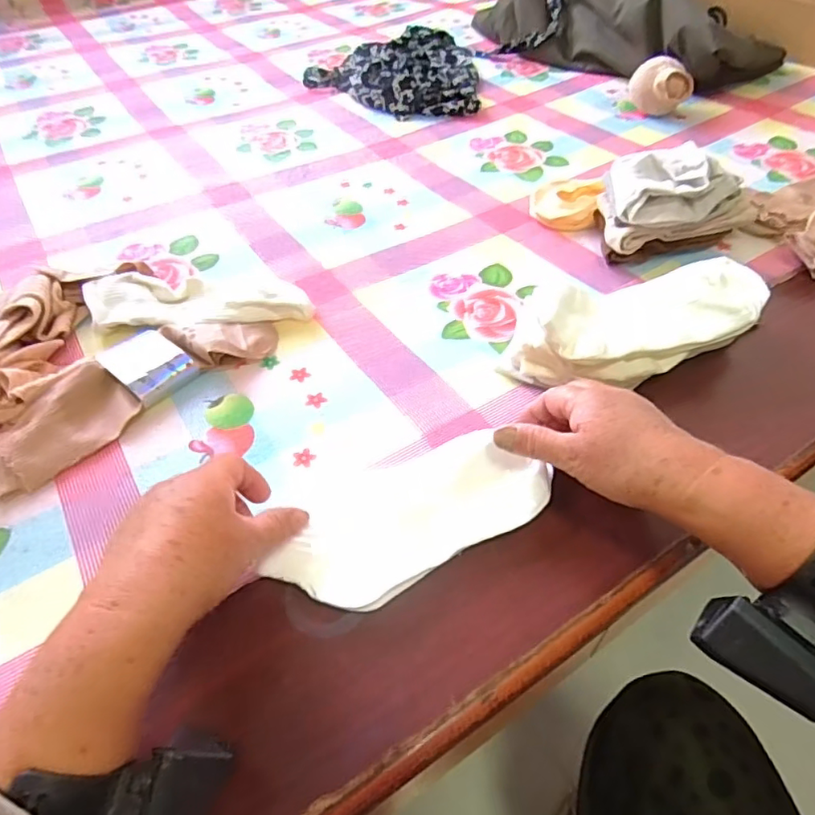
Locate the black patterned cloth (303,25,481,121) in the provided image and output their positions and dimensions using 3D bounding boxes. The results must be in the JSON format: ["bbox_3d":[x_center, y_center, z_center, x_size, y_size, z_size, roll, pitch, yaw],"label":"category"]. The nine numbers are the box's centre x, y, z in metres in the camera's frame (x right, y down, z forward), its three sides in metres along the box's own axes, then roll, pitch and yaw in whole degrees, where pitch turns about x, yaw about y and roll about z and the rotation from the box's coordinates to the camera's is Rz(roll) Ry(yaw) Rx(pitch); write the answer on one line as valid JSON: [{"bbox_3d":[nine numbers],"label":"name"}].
[{"bbox_3d":[-0.024,-0.574,0.954,0.281,0.040,0.325,-1,48,1],"label":"black patterned cloth"}]

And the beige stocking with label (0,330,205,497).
[{"bbox_3d":[-0.253,0.000,0.450,0.071,0.024,0.165,27,55,23],"label":"beige stocking with label"}]

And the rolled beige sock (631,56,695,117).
[{"bbox_3d":[0.357,-0.456,0.810,0.052,0.069,0.083,-27,53,-21],"label":"rolled beige sock"}]

